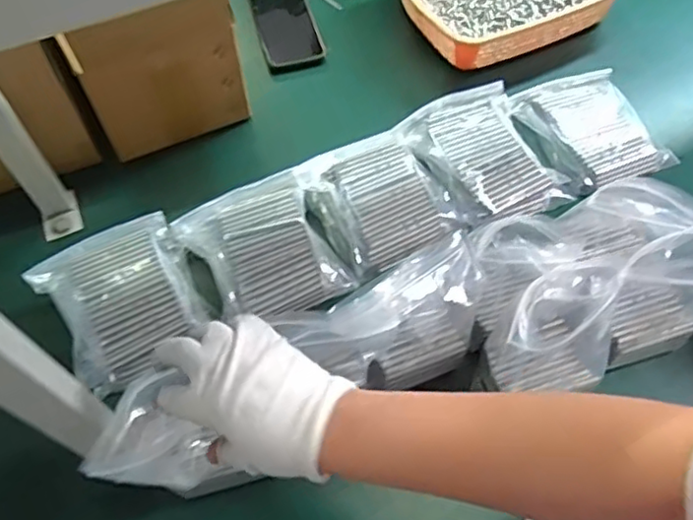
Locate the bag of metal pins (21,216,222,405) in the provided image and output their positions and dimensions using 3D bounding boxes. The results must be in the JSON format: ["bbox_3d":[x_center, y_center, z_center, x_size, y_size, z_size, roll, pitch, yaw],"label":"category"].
[{"bbox_3d":[-0.217,0.035,0.638,0.138,0.056,0.152,-31,62,-16],"label":"bag of metal pins"}]

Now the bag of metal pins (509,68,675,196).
[{"bbox_3d":[0.286,-0.158,0.764,0.135,0.033,0.159,-25,61,-12],"label":"bag of metal pins"}]

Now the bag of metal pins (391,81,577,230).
[{"bbox_3d":[0.153,-0.119,0.724,0.146,0.047,0.164,-23,61,-11],"label":"bag of metal pins"}]

